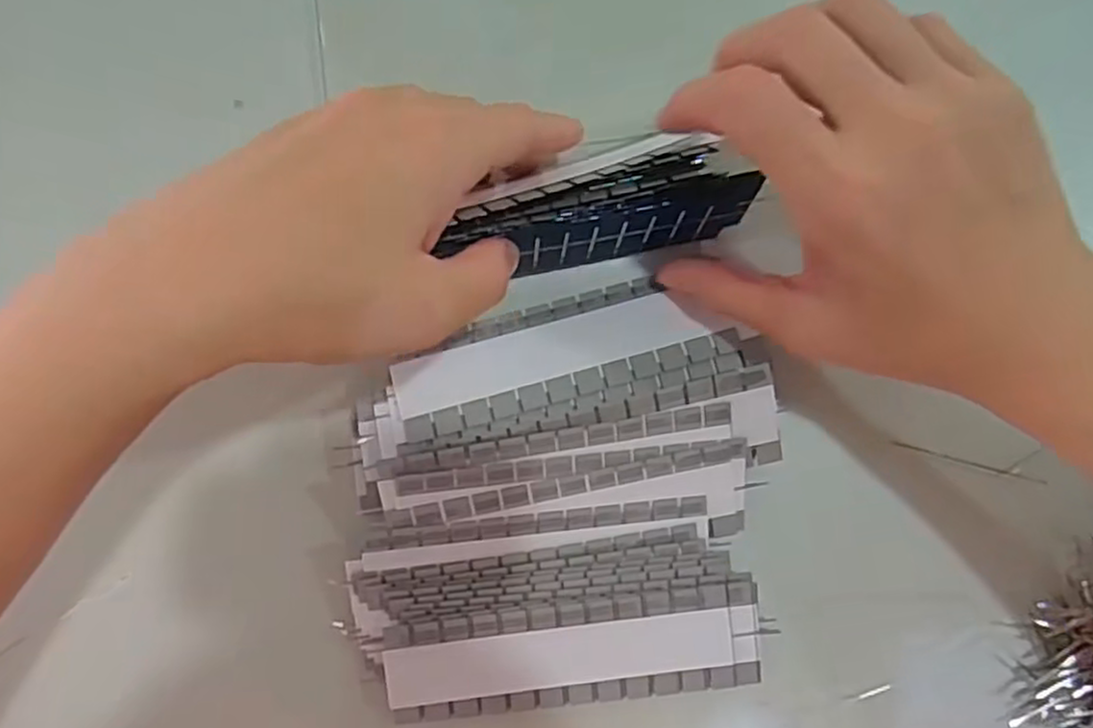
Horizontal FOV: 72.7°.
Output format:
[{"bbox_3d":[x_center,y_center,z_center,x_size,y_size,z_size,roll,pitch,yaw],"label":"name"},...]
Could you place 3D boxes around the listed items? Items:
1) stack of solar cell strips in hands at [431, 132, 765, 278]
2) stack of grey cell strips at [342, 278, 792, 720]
[{"bbox_3d":[0.020,-0.058,0.268,0.119,0.042,0.032,-10,86,-16],"label":"stack of solar cell strips in hands"},{"bbox_3d":[0.007,0.050,0.269,0.148,0.025,0.146,-6,86,-2],"label":"stack of grey cell strips"}]

